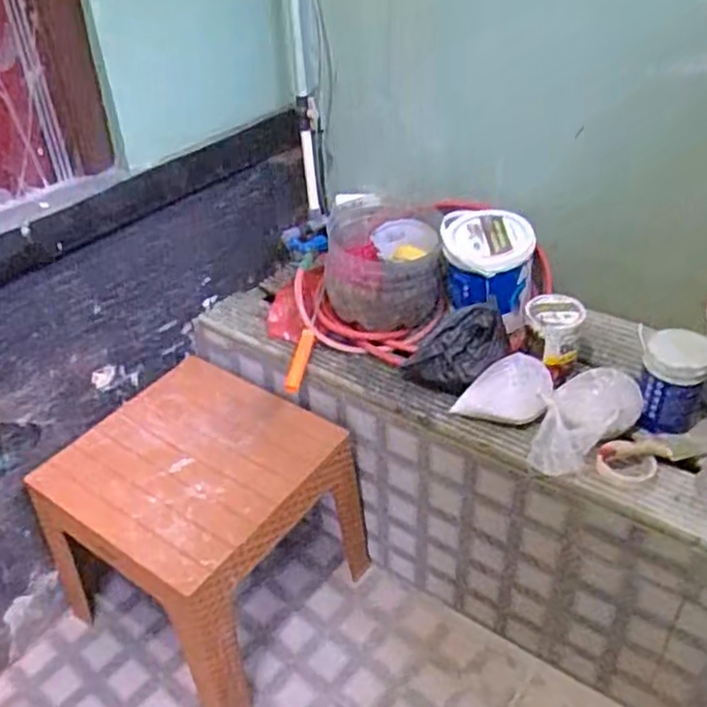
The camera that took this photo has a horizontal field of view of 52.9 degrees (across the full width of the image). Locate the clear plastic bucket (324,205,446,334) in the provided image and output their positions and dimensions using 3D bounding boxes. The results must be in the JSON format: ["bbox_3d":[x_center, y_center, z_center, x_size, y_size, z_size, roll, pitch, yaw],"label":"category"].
[{"bbox_3d":[0.061,-0.189,1.507,0.237,0.170,0.253,-1,38,2],"label":"clear plastic bucket"}]

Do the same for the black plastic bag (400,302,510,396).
[{"bbox_3d":[0.189,-0.002,1.317,0.185,0.136,0.083,1,38,5],"label":"black plastic bag"}]

